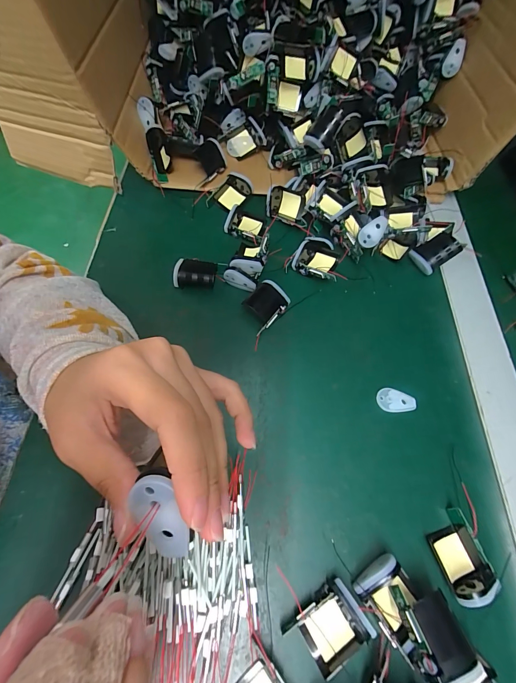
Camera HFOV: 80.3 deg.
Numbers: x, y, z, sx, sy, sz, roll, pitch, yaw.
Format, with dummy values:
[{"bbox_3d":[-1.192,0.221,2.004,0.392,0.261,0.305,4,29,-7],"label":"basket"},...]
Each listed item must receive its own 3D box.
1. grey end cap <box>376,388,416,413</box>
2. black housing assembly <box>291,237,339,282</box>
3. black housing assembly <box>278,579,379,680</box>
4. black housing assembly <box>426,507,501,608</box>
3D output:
[{"bbox_3d":[0.129,0.056,0.285,0.035,0.004,0.021,15,64,4],"label":"grey end cap"},{"bbox_3d":[0.066,-0.091,0.339,0.048,0.024,0.053,23,65,8],"label":"black housing assembly"},{"bbox_3d":[0.048,0.193,0.205,0.047,0.014,0.038,-33,70,-17],"label":"black housing assembly"},{"bbox_3d":[0.151,0.156,0.225,0.033,0.020,0.052,-11,65,-8],"label":"black housing assembly"}]

